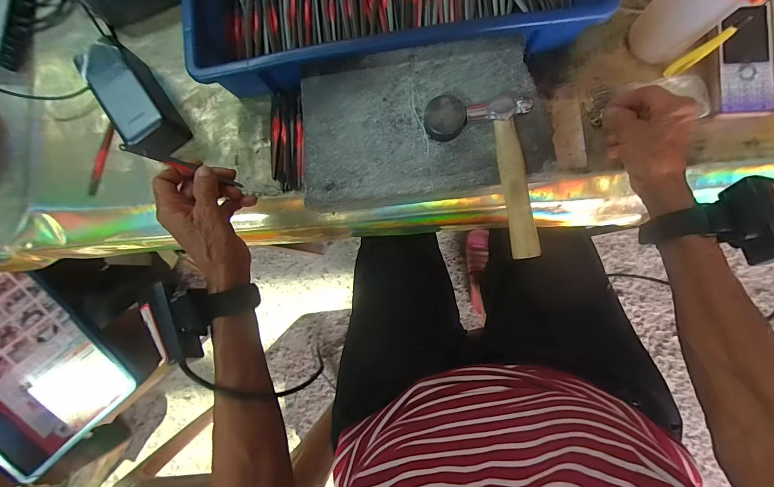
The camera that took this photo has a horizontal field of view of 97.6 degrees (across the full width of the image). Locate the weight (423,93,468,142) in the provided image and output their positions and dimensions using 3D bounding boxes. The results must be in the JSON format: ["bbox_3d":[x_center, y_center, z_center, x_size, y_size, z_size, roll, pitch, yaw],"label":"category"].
[{"bbox_3d":[0.056,-0.119,0.324,0.038,0.022,0.038,0,88,5],"label":"weight"}]

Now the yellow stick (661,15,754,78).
[{"bbox_3d":[0.302,-0.185,0.328,0.011,0.093,0.013,-31,85,3],"label":"yellow stick"}]

